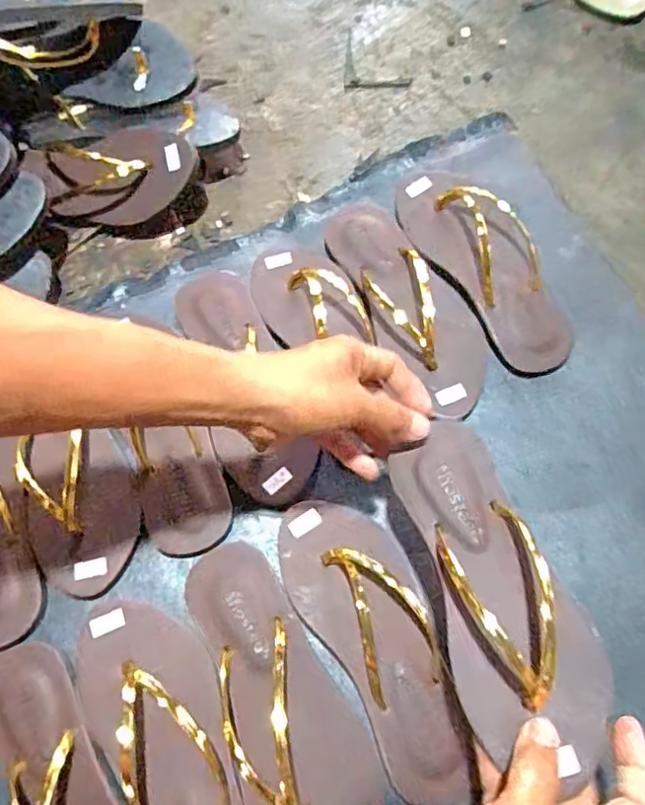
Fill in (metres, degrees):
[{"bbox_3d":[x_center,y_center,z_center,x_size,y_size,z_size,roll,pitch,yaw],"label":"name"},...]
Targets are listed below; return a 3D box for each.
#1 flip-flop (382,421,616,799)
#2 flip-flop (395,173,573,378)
[{"bbox_3d":[0.112,0.116,0.372,0.091,0.035,0.216,-18,65,-4],"label":"flip-flop"},{"bbox_3d":[0.155,-0.138,0.553,0.102,0.039,0.238,-34,72,-10],"label":"flip-flop"}]

